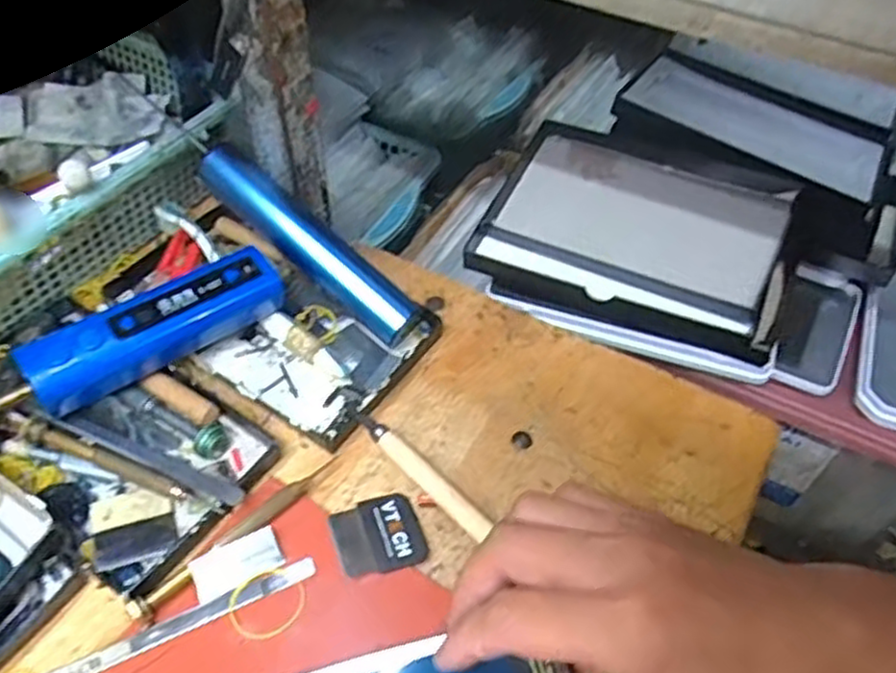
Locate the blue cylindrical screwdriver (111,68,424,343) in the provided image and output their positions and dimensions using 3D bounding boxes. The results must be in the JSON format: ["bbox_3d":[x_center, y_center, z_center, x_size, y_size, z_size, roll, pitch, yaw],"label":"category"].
[{"bbox_3d":[-0.098,-0.073,0.425,0.203,0.021,0.027,41,56,4],"label":"blue cylindrical screwdriver"}]

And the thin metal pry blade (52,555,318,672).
[{"bbox_3d":[-0.120,0.126,0.318,0.129,0.004,0.009,-20,54,-18],"label":"thin metal pry blade"}]

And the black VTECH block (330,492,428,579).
[{"bbox_3d":[-0.033,0.094,0.347,0.040,0.004,0.038,-17,53,-16],"label":"black VTECH block"}]

